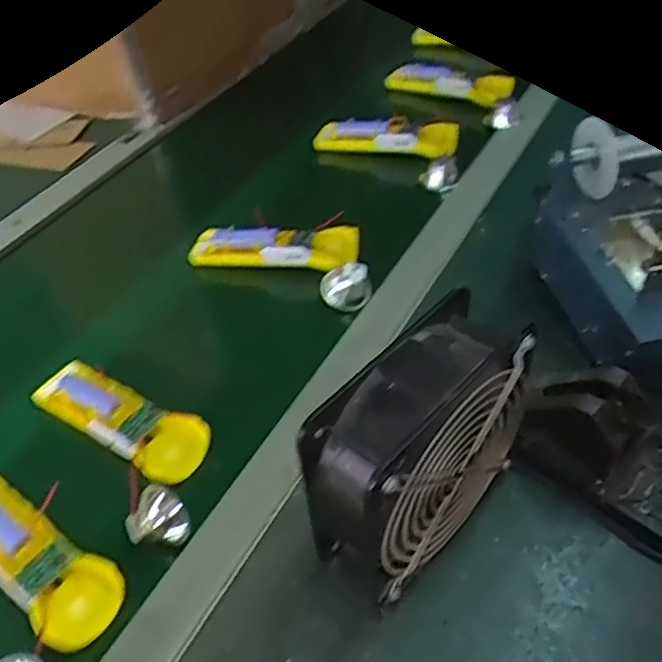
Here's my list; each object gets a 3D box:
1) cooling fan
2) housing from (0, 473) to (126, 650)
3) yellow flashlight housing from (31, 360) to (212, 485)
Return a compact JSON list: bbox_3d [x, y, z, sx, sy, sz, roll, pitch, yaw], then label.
[{"bbox_3d":[0.054,0.076,0.417,0.063,0.155,0.142,32,56,31],"label":"cooling fan"},{"bbox_3d":[-0.203,0.149,0.462,0.158,0.027,0.053,28,54,29],"label":"housing"},{"bbox_3d":[-0.163,0.067,0.532,0.153,0.024,0.052,23,52,26],"label":"yellow flashlight housing"}]

